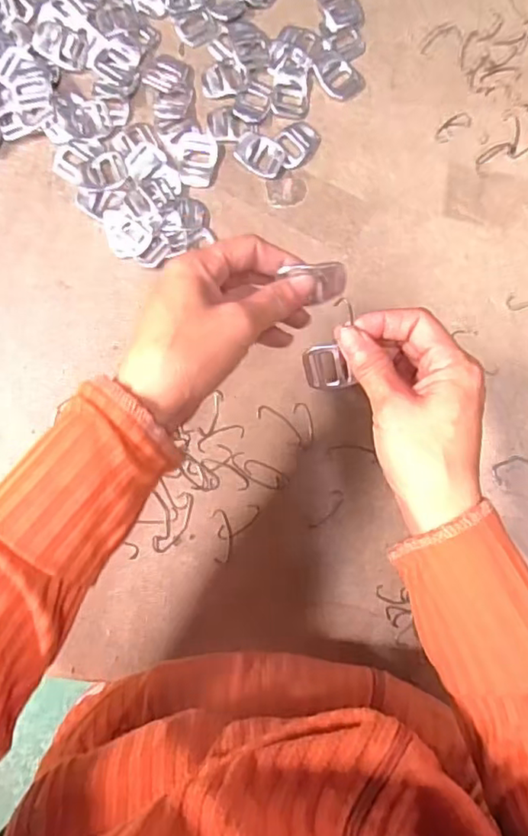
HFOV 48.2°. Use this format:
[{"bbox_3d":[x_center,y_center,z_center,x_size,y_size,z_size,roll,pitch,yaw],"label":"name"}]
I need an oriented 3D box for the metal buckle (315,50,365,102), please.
[{"bbox_3d":[0.060,-0.277,0.475,0.032,0.004,0.042,-40,88,-7],"label":"metal buckle"}]

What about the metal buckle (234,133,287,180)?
[{"bbox_3d":[-0.003,-0.207,0.464,0.039,0.004,0.029,25,83,-1],"label":"metal buckle"}]

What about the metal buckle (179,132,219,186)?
[{"bbox_3d":[-0.051,-0.201,0.458,0.027,0.004,0.042,5,84,-3],"label":"metal buckle"}]

